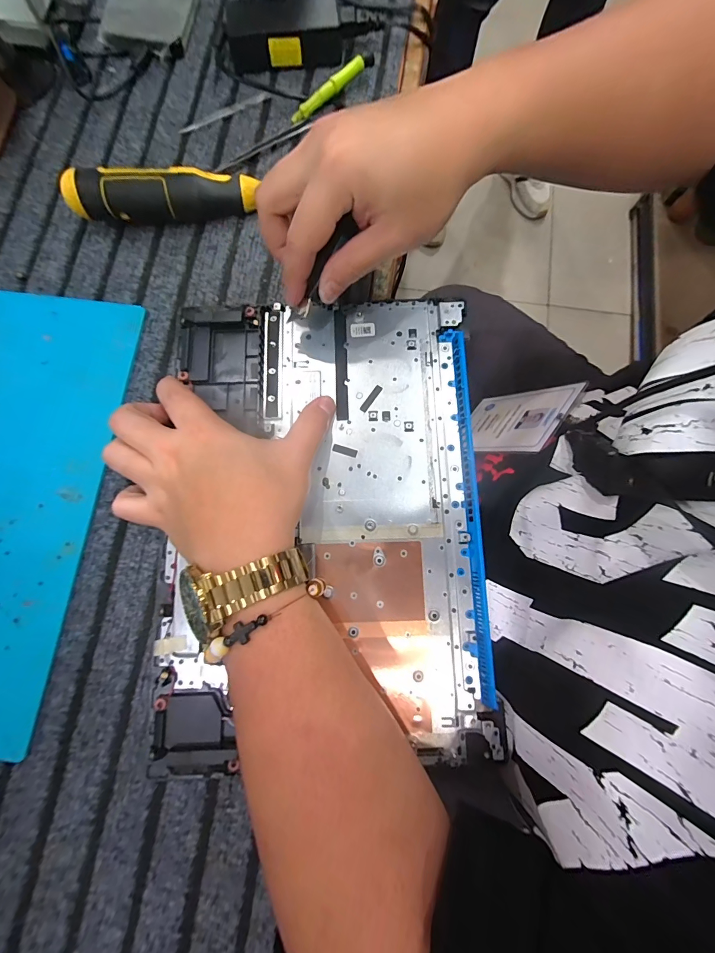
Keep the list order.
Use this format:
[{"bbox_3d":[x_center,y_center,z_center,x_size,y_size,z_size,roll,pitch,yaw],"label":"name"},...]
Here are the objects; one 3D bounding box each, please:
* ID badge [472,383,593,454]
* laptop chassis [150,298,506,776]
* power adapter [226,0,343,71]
[{"bbox_3d":[0.163,-0.061,0.405,0.095,0.125,0.004,-49,112,-15],"label":"ID badge"},{"bbox_3d":[-0.023,0.023,0.286,0.232,0.013,0.339,-1,78,-1],"label":"laptop chassis"},{"bbox_3d":[-0.070,-0.430,0.365,0.106,0.033,0.046,-1,78,-1],"label":"power adapter"}]

